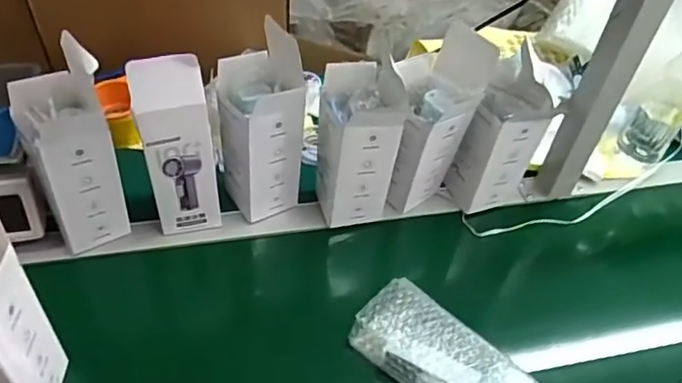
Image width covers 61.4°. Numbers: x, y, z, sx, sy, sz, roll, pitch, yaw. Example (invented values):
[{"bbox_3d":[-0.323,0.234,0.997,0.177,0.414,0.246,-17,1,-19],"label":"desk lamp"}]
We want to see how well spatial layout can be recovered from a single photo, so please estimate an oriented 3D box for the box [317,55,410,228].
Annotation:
[{"bbox_3d":[0.016,-0.062,0.706,0.081,0.217,0.097,-7,45,-13],"label":"box"}]

